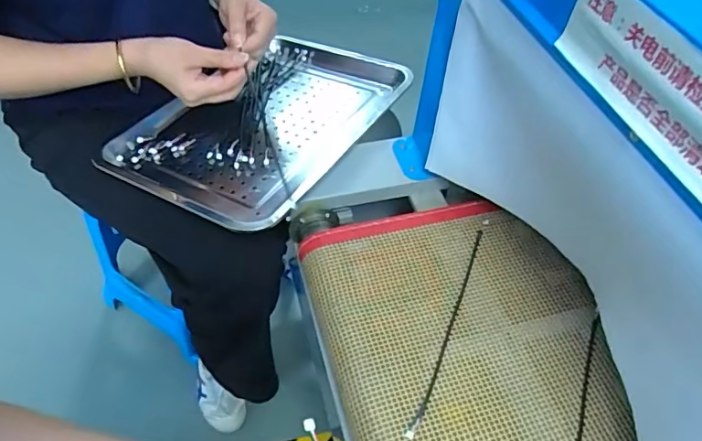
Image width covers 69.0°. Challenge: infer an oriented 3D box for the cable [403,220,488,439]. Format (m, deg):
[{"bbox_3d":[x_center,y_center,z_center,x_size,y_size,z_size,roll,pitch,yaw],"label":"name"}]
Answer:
[{"bbox_3d":[0.110,0.100,0.546,0.011,0.009,0.279,21,52,13],"label":"cable"}]

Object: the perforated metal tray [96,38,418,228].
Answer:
[{"bbox_3d":[-0.120,-0.149,0.722,0.290,0.045,0.402,25,54,21],"label":"perforated metal tray"}]

